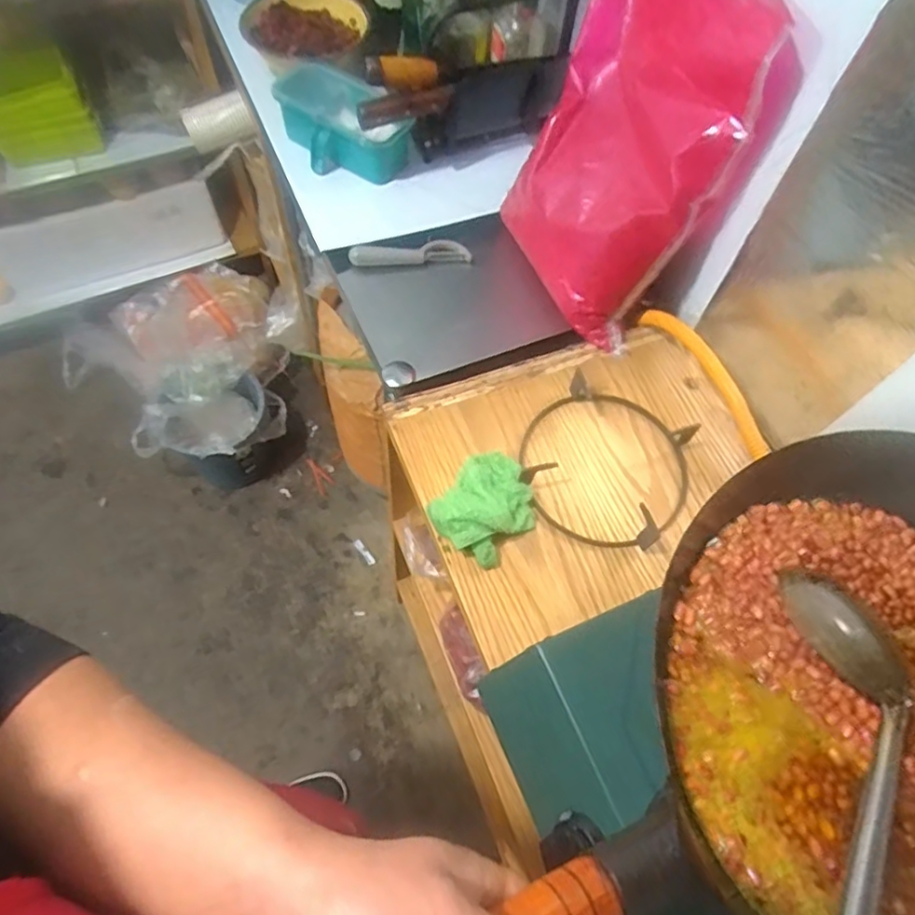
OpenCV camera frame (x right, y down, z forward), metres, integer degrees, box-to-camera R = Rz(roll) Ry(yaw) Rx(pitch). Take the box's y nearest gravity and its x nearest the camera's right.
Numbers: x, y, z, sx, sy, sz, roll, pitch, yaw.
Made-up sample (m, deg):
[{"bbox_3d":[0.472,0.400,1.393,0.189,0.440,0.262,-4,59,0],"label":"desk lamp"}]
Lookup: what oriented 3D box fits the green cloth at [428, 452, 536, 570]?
[{"bbox_3d":[0.030,0.048,0.657,0.097,0.051,0.109,41,67,16],"label":"green cloth"}]

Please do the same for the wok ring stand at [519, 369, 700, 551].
[{"bbox_3d":[0.160,0.002,0.683,0.178,0.042,0.179,1,62,-3],"label":"wok ring stand"}]

